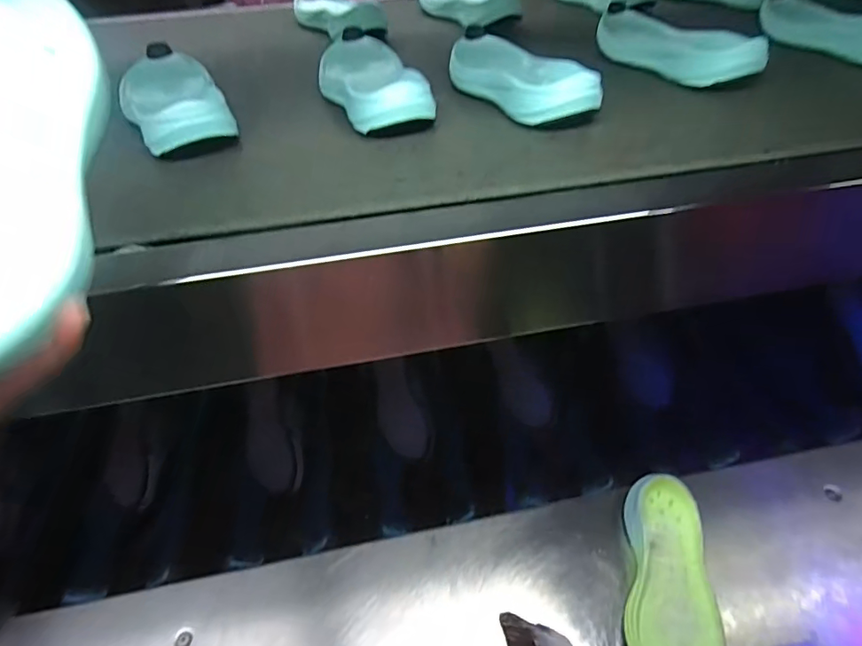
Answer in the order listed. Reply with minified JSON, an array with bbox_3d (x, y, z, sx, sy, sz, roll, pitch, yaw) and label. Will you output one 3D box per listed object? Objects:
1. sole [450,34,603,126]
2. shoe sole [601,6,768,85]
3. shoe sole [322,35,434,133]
[{"bbox_3d":[0.075,-0.253,0.509,0.099,0.040,0.226,-15,44,-12],"label":"sole"},{"bbox_3d":[0.263,-0.310,0.561,0.094,0.039,0.222,-21,46,-18],"label":"shoe sole"},{"bbox_3d":[-0.057,-0.243,0.504,0.090,0.044,0.225,-14,44,-11],"label":"shoe sole"}]

